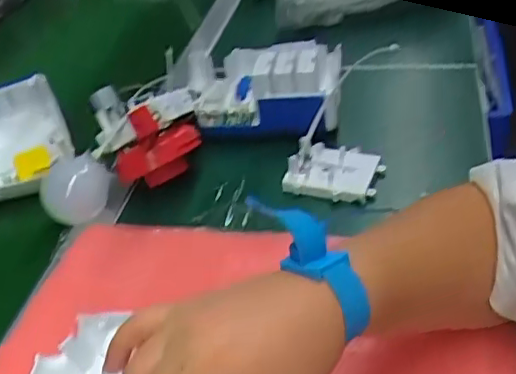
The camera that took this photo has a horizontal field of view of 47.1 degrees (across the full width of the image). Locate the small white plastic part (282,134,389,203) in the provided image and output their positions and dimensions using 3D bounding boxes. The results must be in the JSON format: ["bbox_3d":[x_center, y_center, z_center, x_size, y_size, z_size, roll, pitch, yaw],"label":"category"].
[{"bbox_3d":[0.070,-0.016,0.543,0.080,0.030,0.050,10,43,23],"label":"small white plastic part"}]

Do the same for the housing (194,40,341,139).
[{"bbox_3d":[0.012,-0.101,0.612,0.142,0.061,0.120,-1,40,11],"label":"housing"}]

